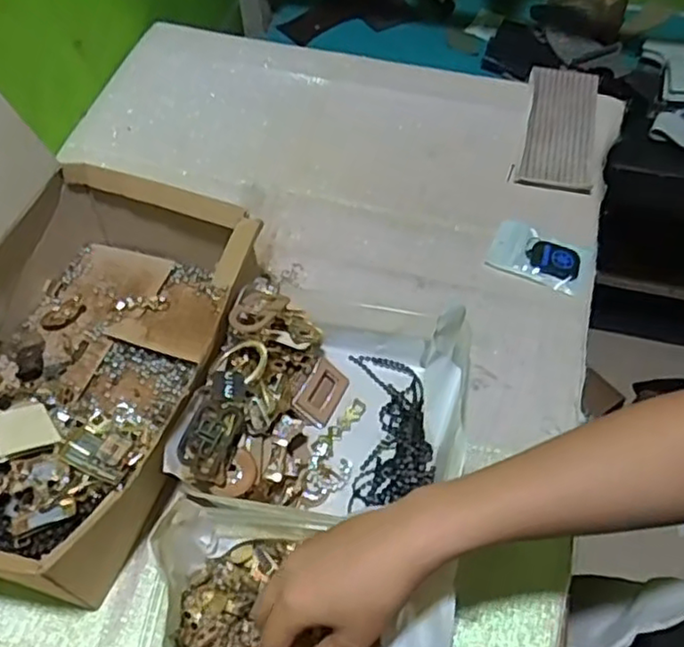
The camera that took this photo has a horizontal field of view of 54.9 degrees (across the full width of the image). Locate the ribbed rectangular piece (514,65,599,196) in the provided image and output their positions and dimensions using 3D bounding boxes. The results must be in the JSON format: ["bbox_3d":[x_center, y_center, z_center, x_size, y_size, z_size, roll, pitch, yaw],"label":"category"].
[{"bbox_3d":[0.255,-0.225,0.763,0.088,0.032,0.170,12,58,6],"label":"ribbed rectangular piece"}]

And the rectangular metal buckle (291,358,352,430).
[{"bbox_3d":[-0.019,0.062,0.583,0.036,0.007,0.054,37,62,-8],"label":"rectangular metal buckle"}]

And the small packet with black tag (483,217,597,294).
[{"bbox_3d":[0.204,-0.070,0.677,0.098,0.010,0.065,23,60,13],"label":"small packet with black tag"}]

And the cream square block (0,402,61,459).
[{"bbox_3d":[-0.250,0.083,0.514,0.044,0.007,0.043,-17,67,-38],"label":"cream square block"}]

